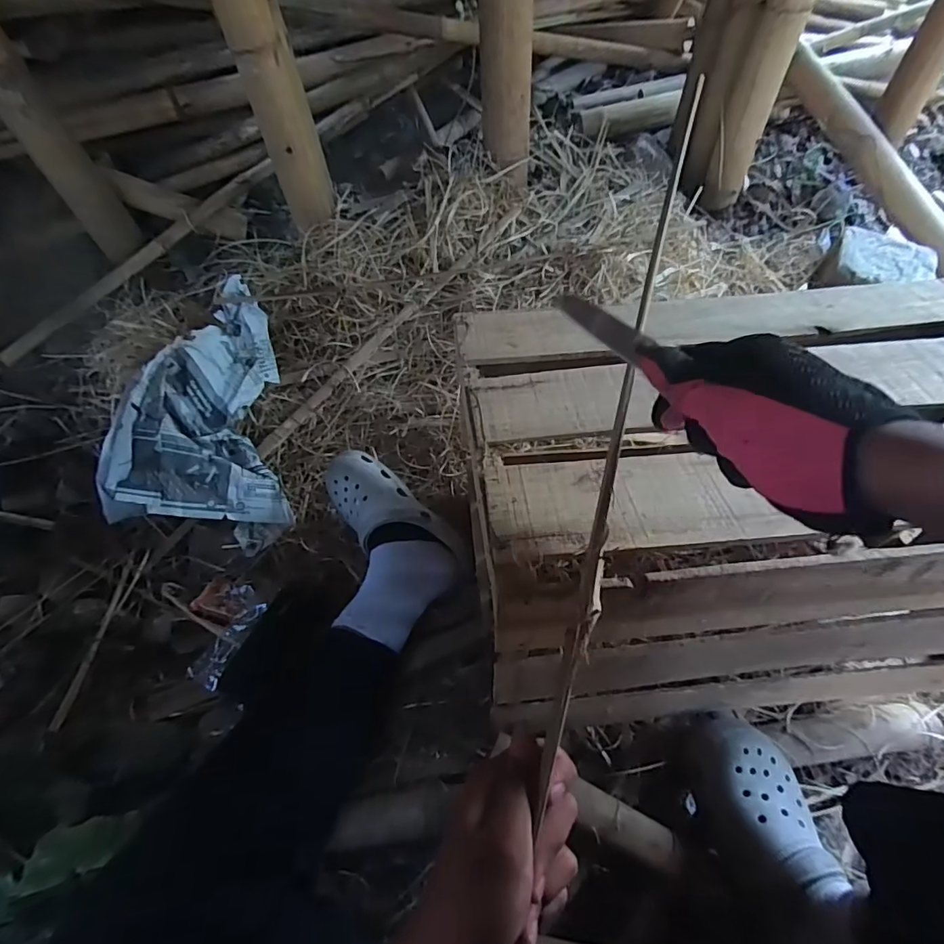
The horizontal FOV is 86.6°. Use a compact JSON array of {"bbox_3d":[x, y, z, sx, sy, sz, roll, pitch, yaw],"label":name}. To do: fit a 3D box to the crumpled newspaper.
[{"bbox_3d":[-0.468,-0.112,0.846,0.260,0.138,0.484,-13,58,-6],"label":"crumpled newspaper"}]

